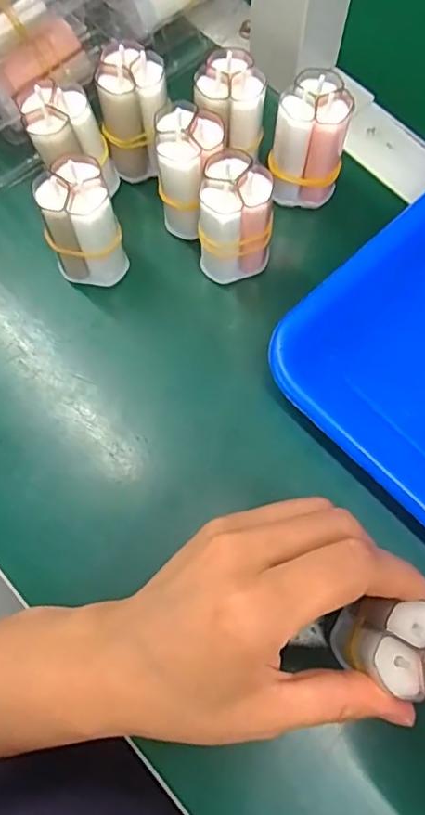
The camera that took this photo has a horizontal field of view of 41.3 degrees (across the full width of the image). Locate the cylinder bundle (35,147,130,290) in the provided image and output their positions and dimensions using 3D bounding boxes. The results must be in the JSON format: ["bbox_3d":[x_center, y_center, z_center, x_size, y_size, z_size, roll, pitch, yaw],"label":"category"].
[{"bbox_3d":[-0.065,-0.088,0.281,0.034,0.069,0.028,-23,74,-6],"label":"cylinder bundle"}]

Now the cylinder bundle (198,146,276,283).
[{"bbox_3d":[0.013,-0.094,0.282,0.034,0.061,0.036,6,73,3],"label":"cylinder bundle"}]

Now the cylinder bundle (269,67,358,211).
[{"bbox_3d":[0.051,-0.138,0.295,0.035,0.064,0.030,16,73,6],"label":"cylinder bundle"}]

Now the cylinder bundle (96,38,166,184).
[{"bbox_3d":[-0.041,-0.159,0.304,0.033,0.064,0.038,-2,72,0],"label":"cylinder bundle"}]

